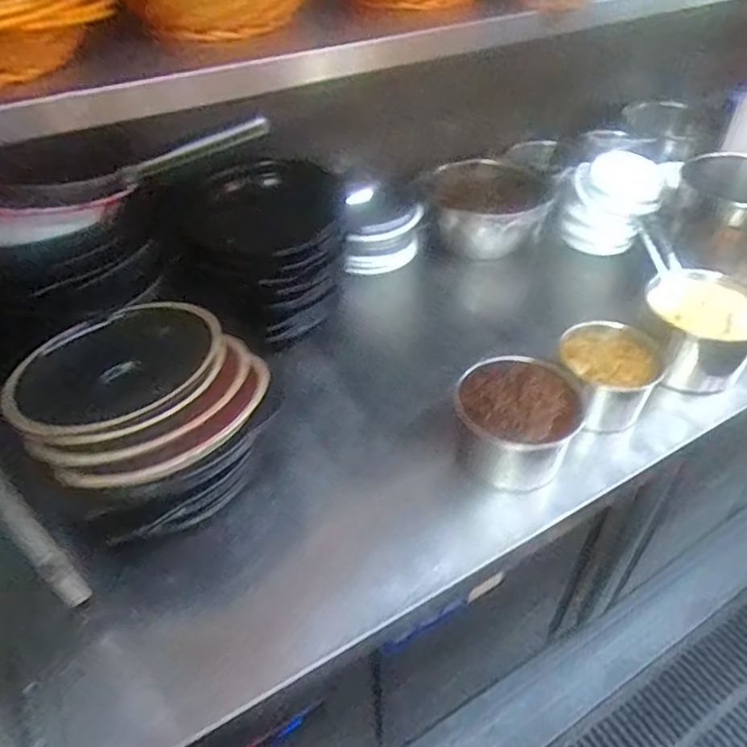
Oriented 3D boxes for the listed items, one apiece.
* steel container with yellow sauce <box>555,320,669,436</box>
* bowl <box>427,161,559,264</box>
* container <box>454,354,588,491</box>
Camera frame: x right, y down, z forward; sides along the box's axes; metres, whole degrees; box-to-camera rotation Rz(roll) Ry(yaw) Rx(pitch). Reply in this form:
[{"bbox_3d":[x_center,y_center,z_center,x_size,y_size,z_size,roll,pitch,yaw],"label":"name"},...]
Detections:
[{"bbox_3d":[0.356,0.005,0.912,0.149,0.122,0.133,24,49,25],"label":"steel container with yellow sauce"},{"bbox_3d":[0.252,-0.365,1.283,0.249,0.122,0.272,-1,43,1],"label":"bowl"},{"bbox_3d":[0.198,0.074,0.844,0.156,0.135,0.127,21,47,23],"label":"container"}]

